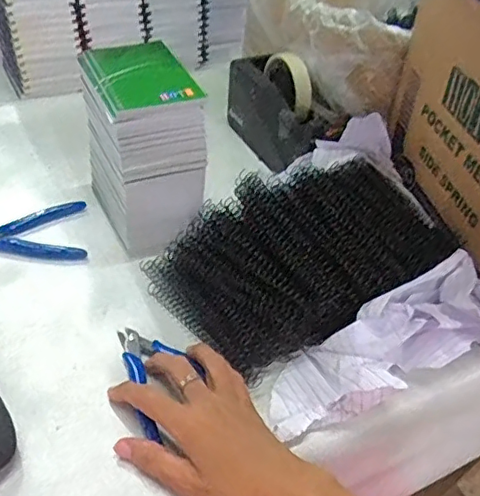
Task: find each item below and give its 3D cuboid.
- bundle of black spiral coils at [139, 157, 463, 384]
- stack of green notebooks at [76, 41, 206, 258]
[{"bbox_3d":[0.059,0.001,0.528,0.271,0.054,0.167,-28,55,-12],"label":"bundle of black spiral coils"},{"bbox_3d":[-0.099,-0.099,0.562,0.096,0.186,0.131,-14,46,-22],"label":"stack of green notebooks"}]

